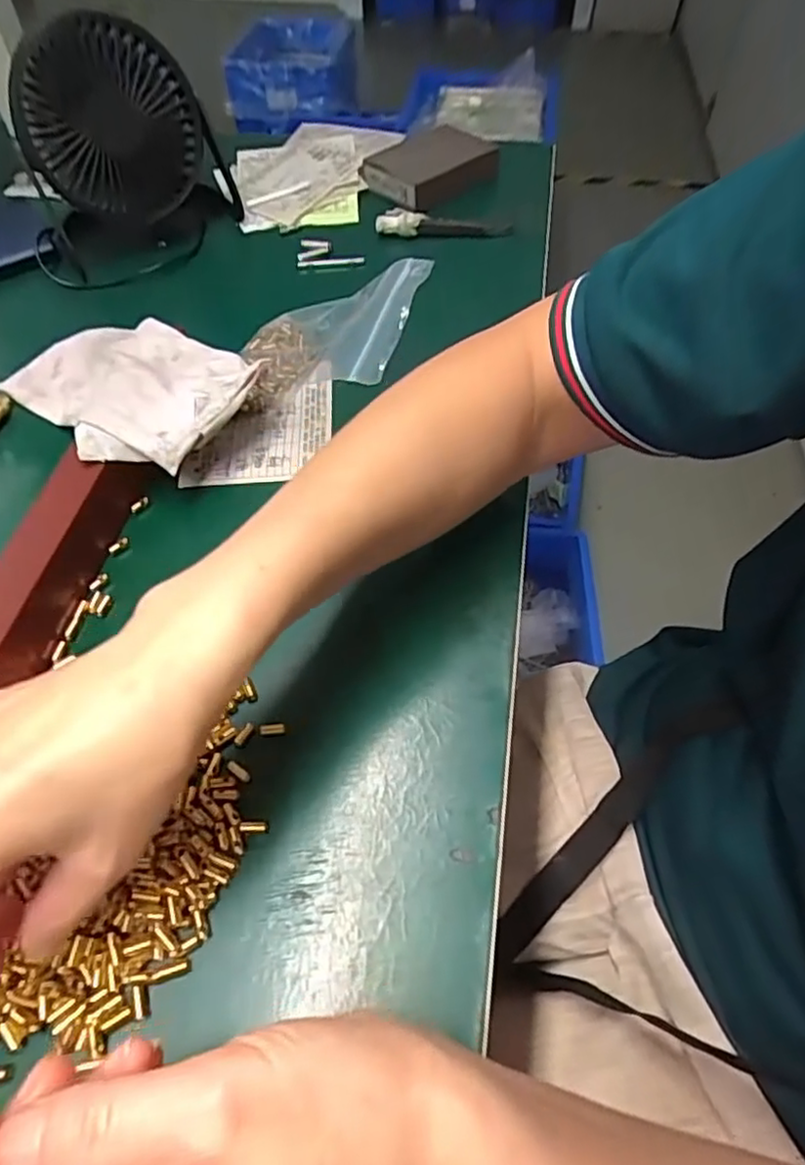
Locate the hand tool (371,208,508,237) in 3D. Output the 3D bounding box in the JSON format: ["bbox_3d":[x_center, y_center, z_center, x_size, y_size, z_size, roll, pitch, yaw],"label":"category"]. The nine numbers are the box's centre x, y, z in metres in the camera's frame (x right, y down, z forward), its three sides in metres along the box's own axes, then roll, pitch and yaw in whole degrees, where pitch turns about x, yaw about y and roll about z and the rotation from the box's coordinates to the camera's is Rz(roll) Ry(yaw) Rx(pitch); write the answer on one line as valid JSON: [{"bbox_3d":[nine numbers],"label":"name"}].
[{"bbox_3d":[0.033,-0.295,0.536,0.109,0.020,0.013,-4,55,-2],"label":"hand tool"}]

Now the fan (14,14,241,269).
[{"bbox_3d":[-0.216,-0.353,0.510,0.145,0.131,0.123,-17,56,-11],"label":"fan"}]

